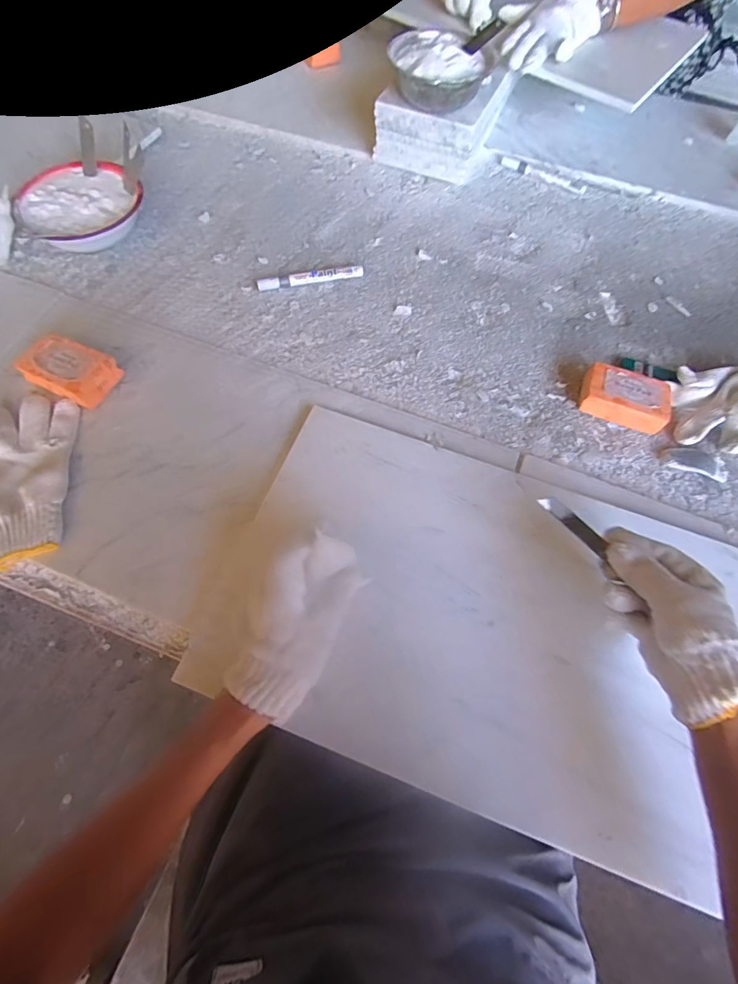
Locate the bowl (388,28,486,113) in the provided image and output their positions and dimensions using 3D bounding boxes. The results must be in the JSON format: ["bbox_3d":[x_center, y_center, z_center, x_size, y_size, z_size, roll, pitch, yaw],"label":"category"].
[{"bbox_3d":[0.096,-0.600,0.624,0.136,0.045,0.126,5,65,2],"label":"bowl"}]

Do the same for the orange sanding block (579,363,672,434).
[{"bbox_3d":[0.301,-0.113,0.515,0.092,0.034,0.061,18,66,7],"label":"orange sanding block"}]

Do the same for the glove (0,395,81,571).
[{"bbox_3d":[-0.385,-0.016,0.453,0.141,0.019,0.186,-7,65,-5],"label":"glove"}]

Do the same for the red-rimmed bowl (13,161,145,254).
[{"bbox_3d":[-0.410,-0.405,0.624,0.159,0.050,0.141,-41,72,-18],"label":"red-rimmed bowl"}]

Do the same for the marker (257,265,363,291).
[{"bbox_3d":[-0.078,-0.290,0.597,0.143,0.017,0.013,-13,66,-7],"label":"marker"}]

